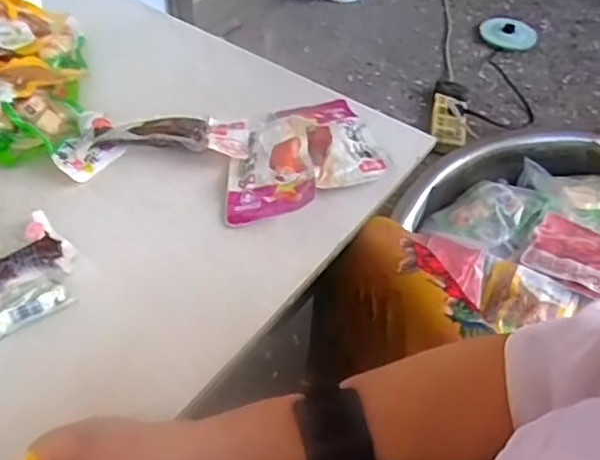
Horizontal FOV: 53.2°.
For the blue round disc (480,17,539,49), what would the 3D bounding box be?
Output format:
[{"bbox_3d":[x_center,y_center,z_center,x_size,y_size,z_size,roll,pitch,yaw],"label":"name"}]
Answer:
[{"bbox_3d":[0.567,-0.537,1.626,0.154,0.016,0.178,21,50,15],"label":"blue round disc"}]

